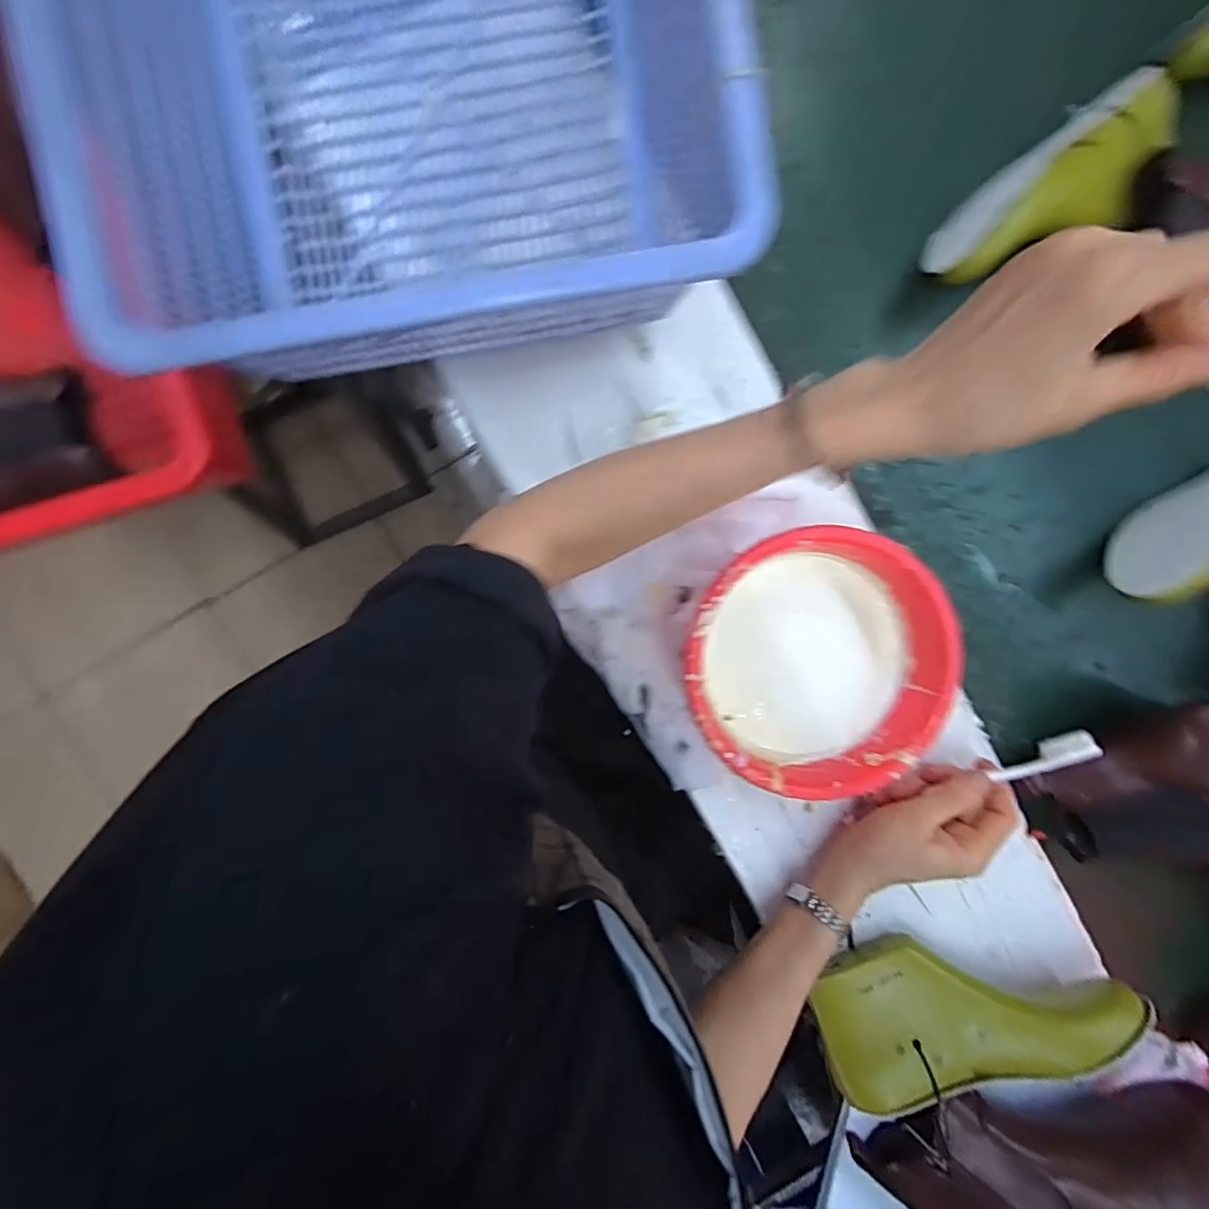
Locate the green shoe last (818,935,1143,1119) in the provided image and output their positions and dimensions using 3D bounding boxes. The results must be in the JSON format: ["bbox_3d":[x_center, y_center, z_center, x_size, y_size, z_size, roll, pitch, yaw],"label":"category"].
[{"bbox_3d":[0.299,0.329,0.451,0.246,0.066,0.102,-8,93,-2],"label":"green shoe last"}]

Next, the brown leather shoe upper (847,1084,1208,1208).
[{"bbox_3d":[0.357,0.467,0.438,0.274,0.106,0.137,-9,93,-2],"label":"brown leather shoe upper"}]

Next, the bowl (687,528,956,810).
[{"bbox_3d":[0.153,0.042,0.421,0.182,0.076,0.187,0,93,-2],"label":"bowl"}]

